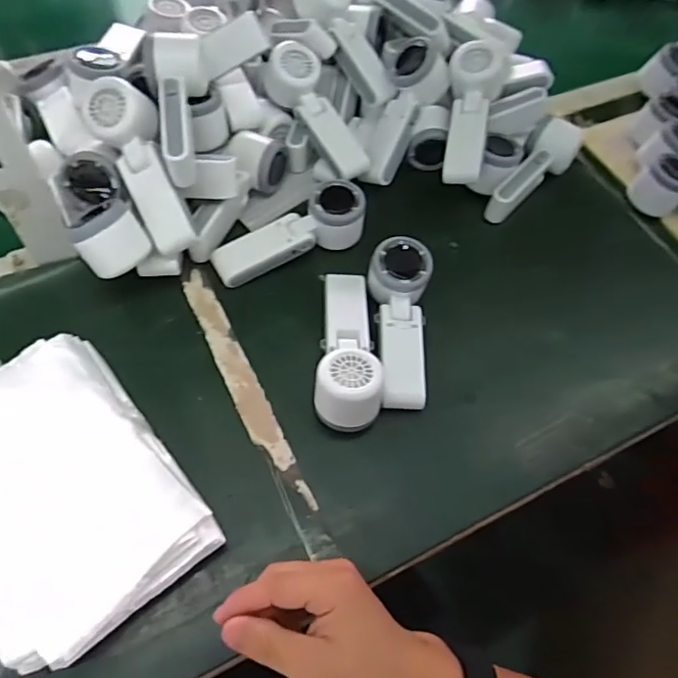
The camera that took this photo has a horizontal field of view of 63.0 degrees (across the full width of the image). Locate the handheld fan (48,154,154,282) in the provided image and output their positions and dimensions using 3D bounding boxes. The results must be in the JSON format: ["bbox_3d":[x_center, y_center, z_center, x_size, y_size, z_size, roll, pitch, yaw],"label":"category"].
[{"bbox_3d":[-0.224,-0.118,0.518,0.063,0.054,0.117,-25,64,-19],"label":"handheld fan"}]

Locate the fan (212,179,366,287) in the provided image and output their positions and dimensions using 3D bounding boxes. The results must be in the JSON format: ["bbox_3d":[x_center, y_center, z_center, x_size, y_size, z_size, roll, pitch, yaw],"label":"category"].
[{"bbox_3d":[-0.052,-0.110,0.579,0.161,0.055,0.055,-21,63,-17],"label":"fan"}]

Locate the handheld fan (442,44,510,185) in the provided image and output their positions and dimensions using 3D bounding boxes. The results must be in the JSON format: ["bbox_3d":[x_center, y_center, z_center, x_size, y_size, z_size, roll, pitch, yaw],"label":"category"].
[{"bbox_3d":[0.152,-0.258,0.624,0.069,0.049,0.179,12,79,3],"label":"handheld fan"}]

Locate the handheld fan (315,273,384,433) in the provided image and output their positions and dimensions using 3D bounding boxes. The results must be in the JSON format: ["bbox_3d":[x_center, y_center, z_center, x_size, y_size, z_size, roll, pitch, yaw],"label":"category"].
[{"bbox_3d":[0.010,0.005,0.518,0.057,0.064,0.162,4,58,-2],"label":"handheld fan"}]

